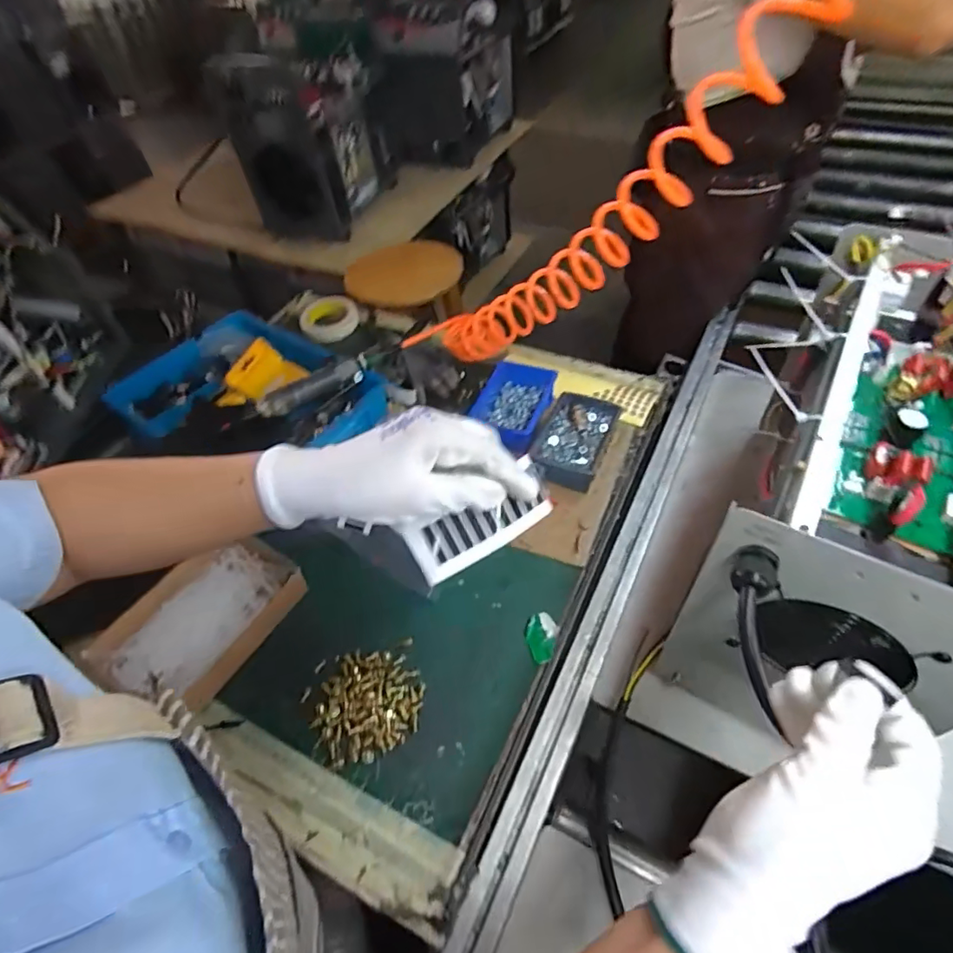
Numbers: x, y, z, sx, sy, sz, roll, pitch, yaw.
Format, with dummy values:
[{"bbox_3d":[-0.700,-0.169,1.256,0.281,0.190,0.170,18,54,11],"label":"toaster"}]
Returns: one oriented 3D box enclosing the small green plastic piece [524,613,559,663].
[{"bbox_3d":[0.076,0.183,0.616,0.038,0.006,0.054,-17,50,-9],"label":"small green plastic piece"}]

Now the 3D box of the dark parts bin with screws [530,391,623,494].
[{"bbox_3d":[0.139,-0.050,0.770,0.100,0.046,0.162,15,53,18],"label":"dark parts bin with screws"}]

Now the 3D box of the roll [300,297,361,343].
[{"bbox_3d":[-0.289,-0.315,1.063,0.108,0.026,0.121,-16,50,-7],"label":"roll"}]

